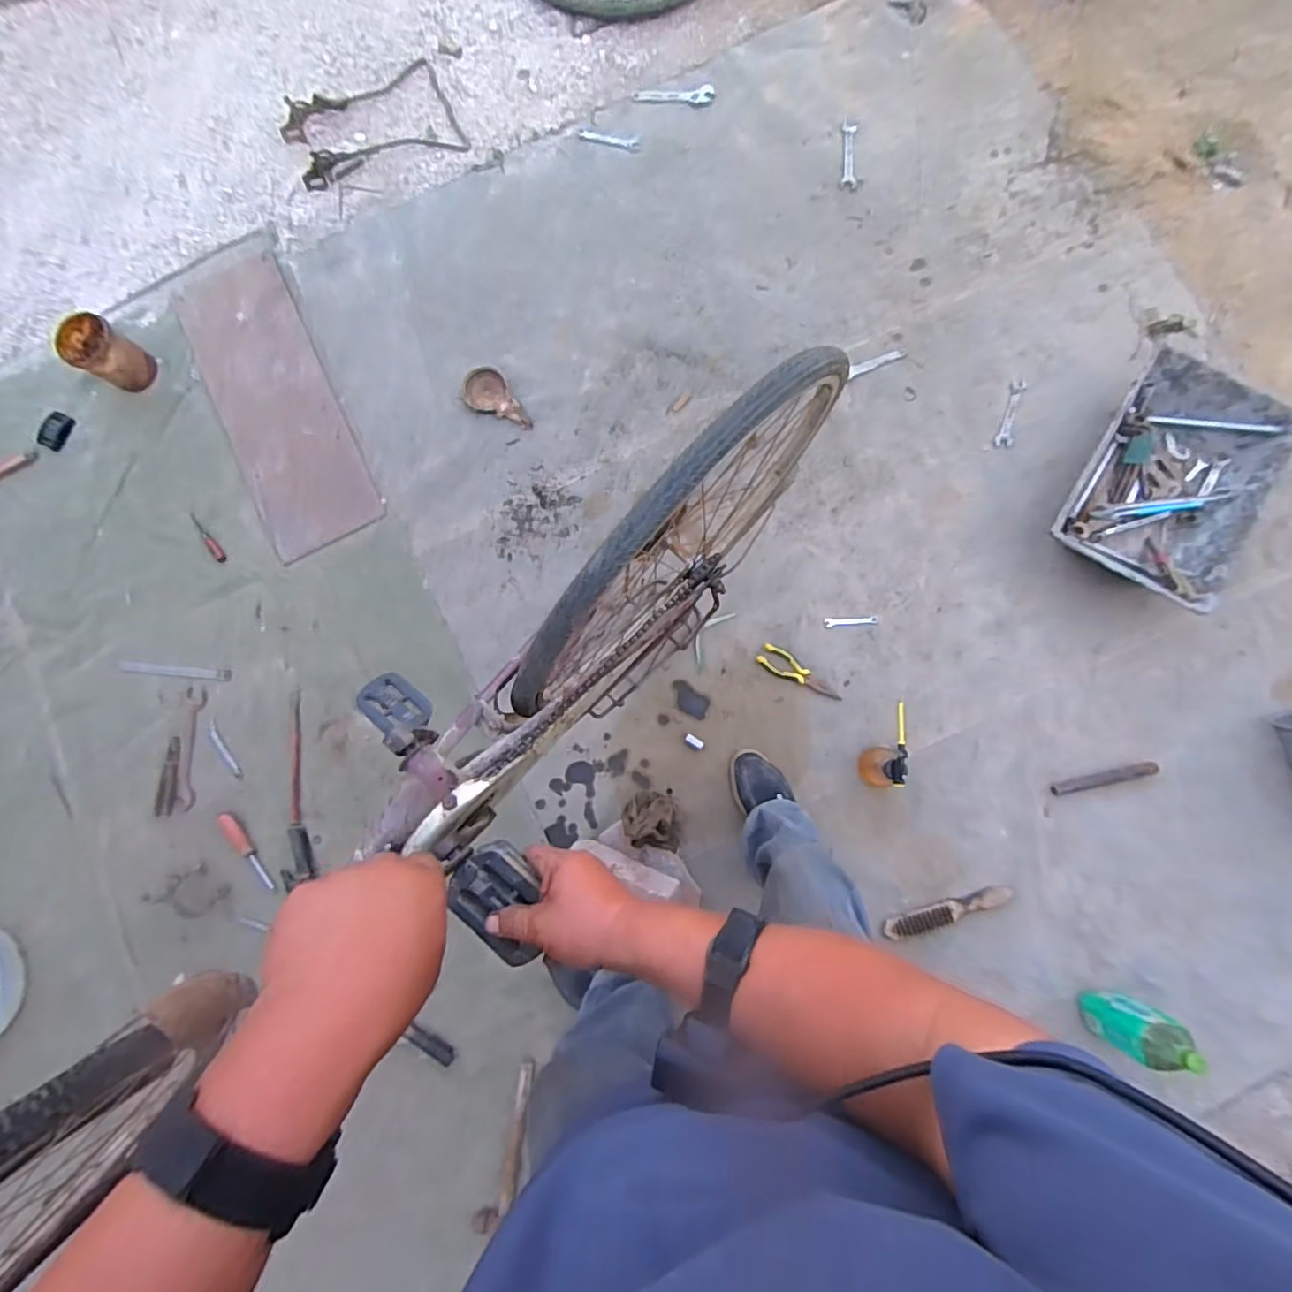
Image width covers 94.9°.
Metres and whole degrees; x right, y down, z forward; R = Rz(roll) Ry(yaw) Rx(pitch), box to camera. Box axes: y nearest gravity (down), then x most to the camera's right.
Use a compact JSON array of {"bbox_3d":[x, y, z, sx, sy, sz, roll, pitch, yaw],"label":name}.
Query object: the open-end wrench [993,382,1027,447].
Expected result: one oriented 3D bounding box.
[{"bbox_3d":[0.801,-0.508,1.300,0.036,0.006,0.156,15,83,4],"label":"open-end wrench"}]

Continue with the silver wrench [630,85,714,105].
[{"bbox_3d":[0.066,-1.259,1.360,0.184,0.011,0.046,-2,83,2],"label":"silver wrench"}]

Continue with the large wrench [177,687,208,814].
[{"bbox_3d":[-0.997,0.225,1.297,0.055,0.012,0.269,9,95,10],"label":"large wrench"}]

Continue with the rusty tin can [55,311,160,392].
[{"bbox_3d":[-1.109,-0.601,1.235,0.113,0.135,0.106,0,83,2],"label":"rusty tin can"}]

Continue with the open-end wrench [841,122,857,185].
[{"bbox_3d":[0.473,-1.146,1.382,0.034,0.006,0.157,2,83,2],"label":"open-end wrench"}]

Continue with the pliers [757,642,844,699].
[{"bbox_3d":[0.325,0.061,1.245,0.185,0.013,0.050,32,85,6],"label":"pliers"}]

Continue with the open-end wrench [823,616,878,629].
[{"bbox_3d":[0.439,-0.052,1.265,0.109,0.009,0.022,-3,83,2],"label":"open-end wrench"}]

